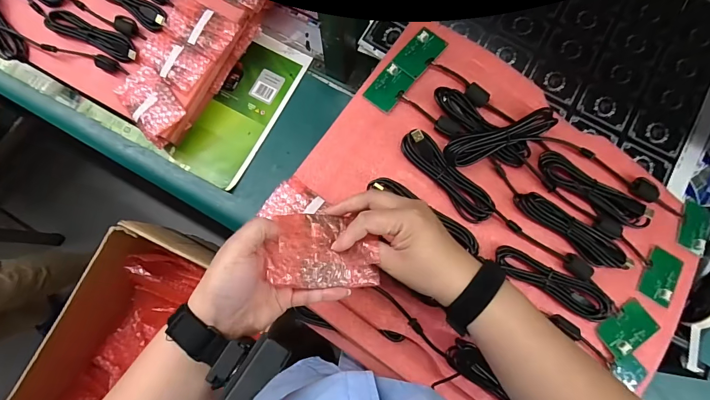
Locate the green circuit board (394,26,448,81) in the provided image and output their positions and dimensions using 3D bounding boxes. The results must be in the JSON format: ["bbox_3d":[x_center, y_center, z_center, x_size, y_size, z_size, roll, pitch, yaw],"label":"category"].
[{"bbox_3d":[0.091,-0.204,0.507,0.043,0.004,0.067,43,82,7],"label":"green circuit board"}]

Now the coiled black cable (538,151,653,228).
[{"bbox_3d":[0.310,-0.012,0.473,0.155,0.017,0.039,34,81,6],"label":"coiled black cable"}]

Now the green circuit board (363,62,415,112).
[{"bbox_3d":[0.047,-0.155,0.505,0.041,0.006,0.061,41,82,7],"label":"green circuit board"}]

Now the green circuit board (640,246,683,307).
[{"bbox_3d":[0.399,0.099,0.477,0.040,0.010,0.065,30,81,5],"label":"green circuit board"}]

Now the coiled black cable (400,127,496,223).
[{"bbox_3d":[0.118,-0.030,0.471,0.037,0.025,0.145,-41,82,-7],"label":"coiled black cable"}]

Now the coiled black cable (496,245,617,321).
[{"bbox_3d":[0.252,0.105,0.456,0.161,0.018,0.040,29,81,5],"label":"coiled black cable"}]

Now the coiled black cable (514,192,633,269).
[{"bbox_3d":[0.274,0.038,0.463,0.156,0.017,0.036,35,82,6],"label":"coiled black cable"}]

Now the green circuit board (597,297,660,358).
[{"bbox_3d":[0.335,0.158,0.452,0.066,0.010,0.041,-36,82,-6],"label":"green circuit board"}]

